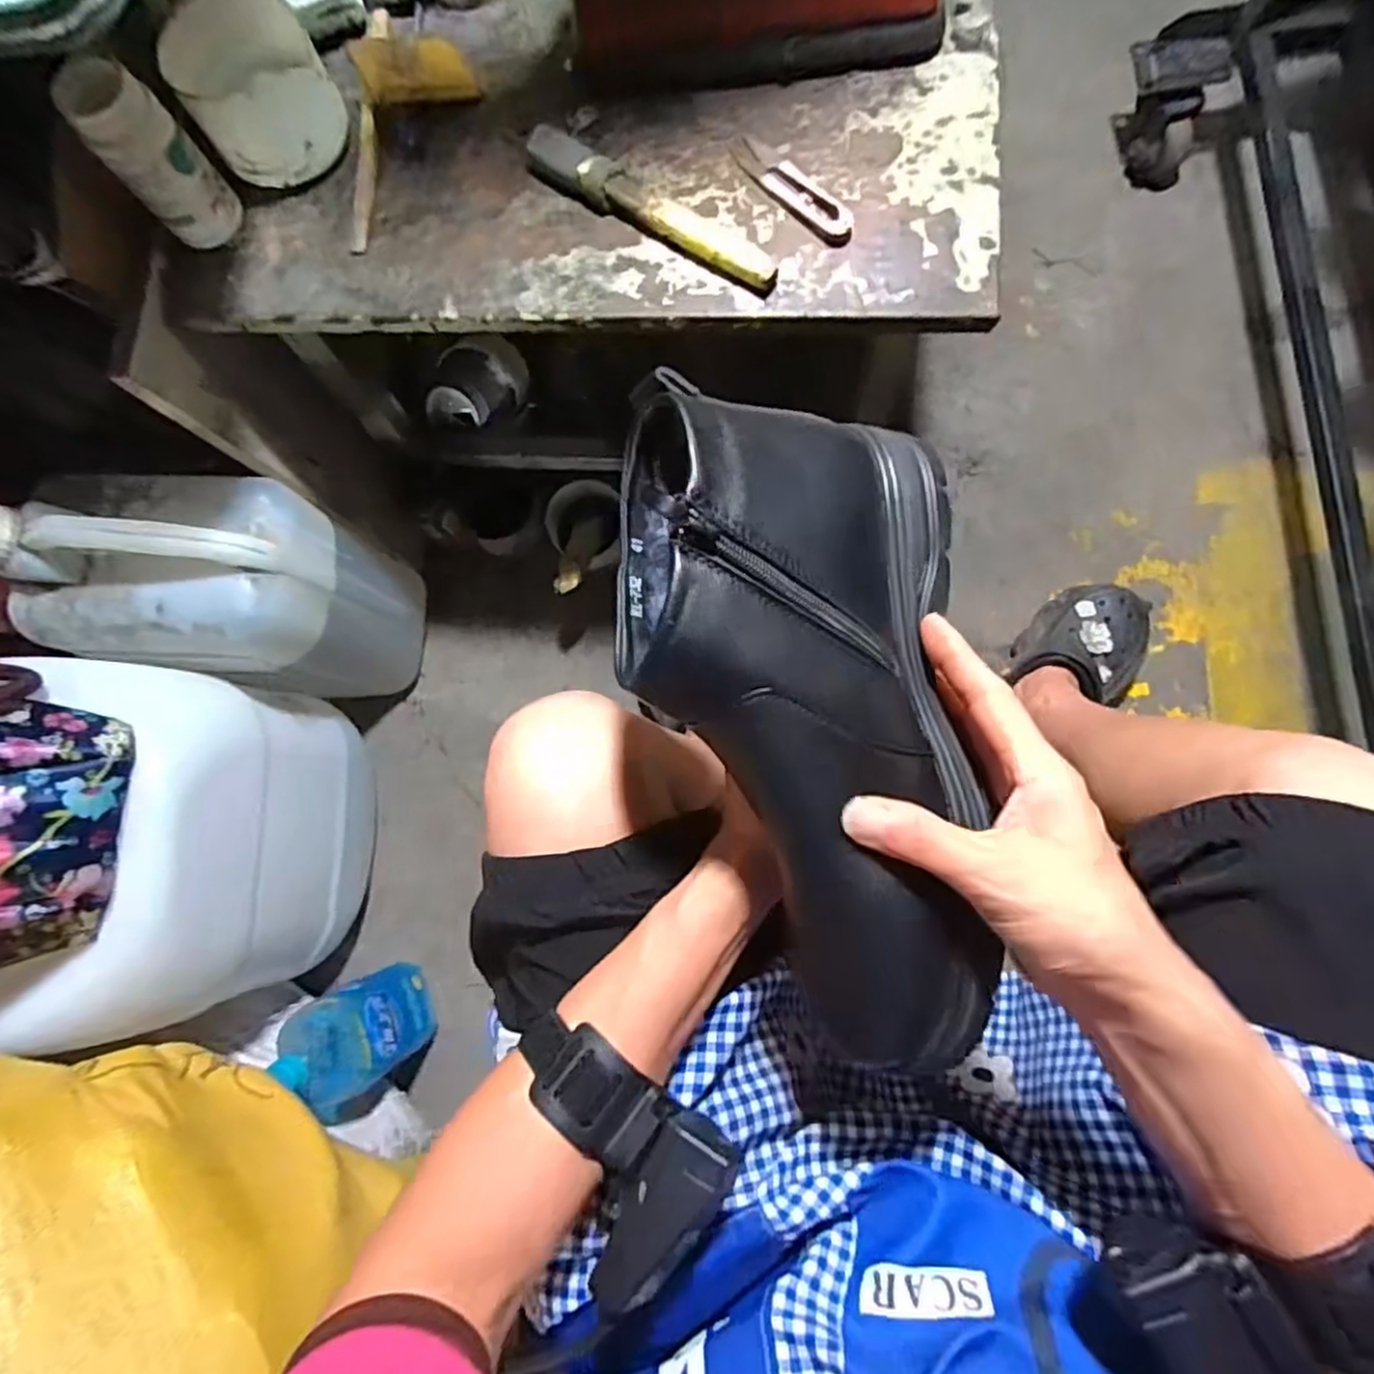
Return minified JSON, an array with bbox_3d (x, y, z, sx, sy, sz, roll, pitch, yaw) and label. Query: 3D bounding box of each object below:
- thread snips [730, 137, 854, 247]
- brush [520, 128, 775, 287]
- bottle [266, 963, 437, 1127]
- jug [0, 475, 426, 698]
[{"bbox_3d":[0.068,-0.321,0.460,0.026,0.009,0.101,-43,81,-3],"label":"thread snips"},{"bbox_3d":[-0.022,-0.305,0.460,0.182,0.017,0.029,32,85,8],"label":"brush"},{"bbox_3d":[-0.313,0.339,0.676,0.078,0.185,0.113,-27,81,0],"label":"bottle"},{"bbox_3d":[-0.418,-0.084,0.676,0.219,0.296,0.154,4,82,5],"label":"jug"}]

